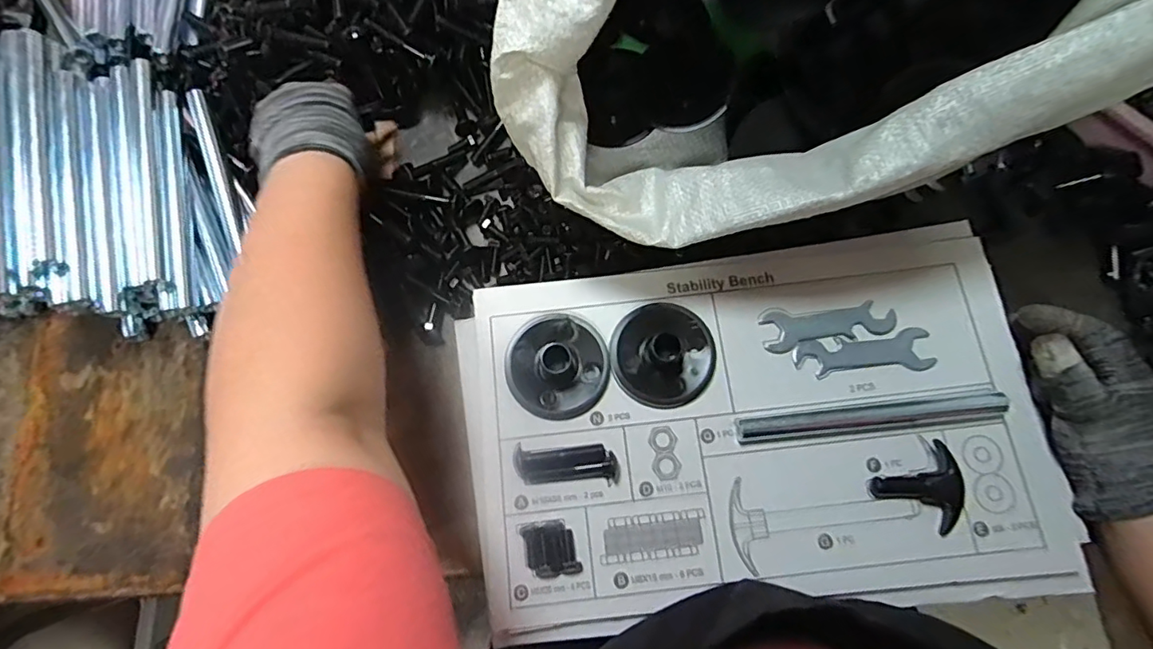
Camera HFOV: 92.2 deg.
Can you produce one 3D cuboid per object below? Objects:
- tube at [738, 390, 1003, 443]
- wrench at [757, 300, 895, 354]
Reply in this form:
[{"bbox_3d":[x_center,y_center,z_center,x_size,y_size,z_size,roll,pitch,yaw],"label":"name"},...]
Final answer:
[{"bbox_3d":[0.189,0.059,0.360,0.167,0.012,0.016,-7,76,0],"label":"tube"},{"bbox_3d":[0.175,-0.001,0.387,0.092,0.004,0.027,-10,76,-1],"label":"wrench"}]

